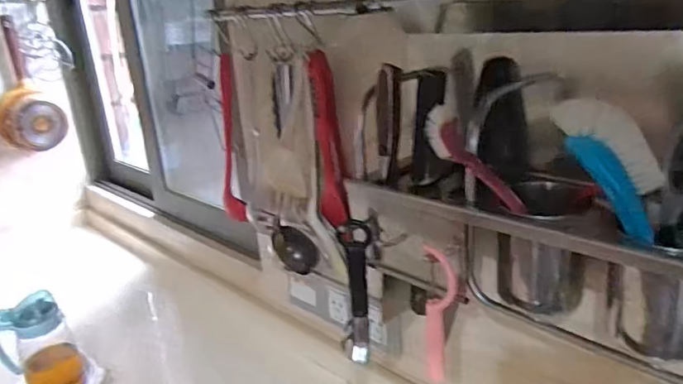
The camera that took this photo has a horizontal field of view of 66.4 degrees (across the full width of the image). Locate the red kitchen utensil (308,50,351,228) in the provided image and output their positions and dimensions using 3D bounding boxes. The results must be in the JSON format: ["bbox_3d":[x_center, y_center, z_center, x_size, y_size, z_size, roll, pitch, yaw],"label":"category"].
[{"bbox_3d":[-0.017,-0.069,0.715,0.025,0.231,0.029,15,28,42],"label":"red kitchen utensil"}]

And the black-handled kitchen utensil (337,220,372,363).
[{"bbox_3d":[0.017,0.117,0.607,0.033,0.167,0.028,7,23,28],"label":"black-handled kitchen utensil"}]

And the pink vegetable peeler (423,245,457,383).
[{"bbox_3d":[0.098,0.127,0.514,0.031,0.149,0.010,8,24,30],"label":"pink vegetable peeler"}]

